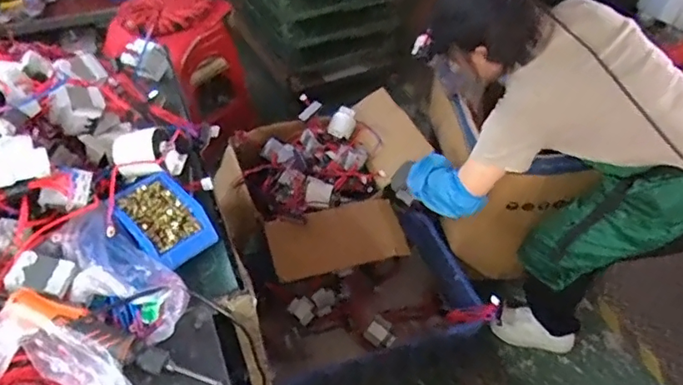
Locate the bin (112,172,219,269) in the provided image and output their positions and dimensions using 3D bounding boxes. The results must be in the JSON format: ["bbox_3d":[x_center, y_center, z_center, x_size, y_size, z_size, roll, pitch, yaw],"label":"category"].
[{"bbox_3d":[-0.291,0.045,0.877,0.117,0.058,0.162,-35,55,-30],"label":"bin"}]

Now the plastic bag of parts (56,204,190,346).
[{"bbox_3d":[-0.328,0.120,0.785,0.243,0.071,0.122,29,52,26],"label":"plastic bag of parts"}]

